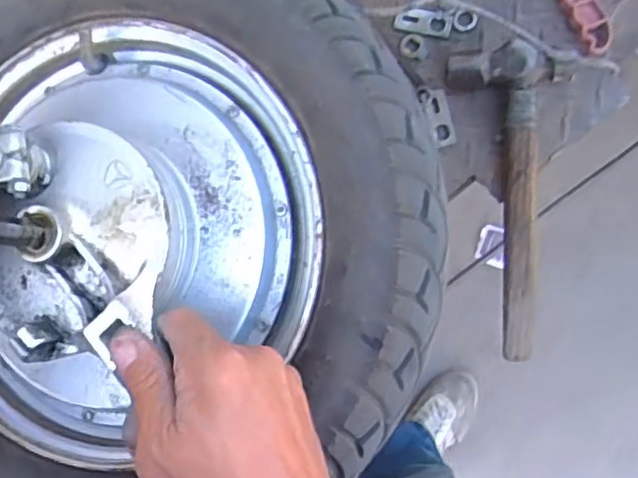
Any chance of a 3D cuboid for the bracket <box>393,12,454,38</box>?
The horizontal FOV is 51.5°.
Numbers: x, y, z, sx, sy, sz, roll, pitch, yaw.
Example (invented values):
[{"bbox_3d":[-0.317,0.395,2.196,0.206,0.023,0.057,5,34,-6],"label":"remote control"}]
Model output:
[{"bbox_3d":[0.112,-0.230,0.708,0.059,0.007,0.024,11,85,8],"label":"bracket"}]

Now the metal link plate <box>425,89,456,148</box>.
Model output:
[{"bbox_3d":[0.127,-0.127,0.693,0.023,0.009,0.062,-12,82,6],"label":"metal link plate"}]

